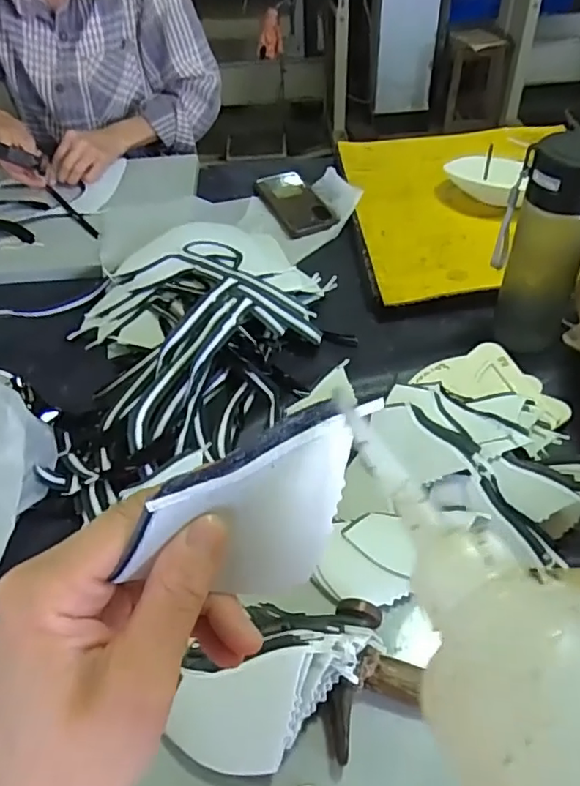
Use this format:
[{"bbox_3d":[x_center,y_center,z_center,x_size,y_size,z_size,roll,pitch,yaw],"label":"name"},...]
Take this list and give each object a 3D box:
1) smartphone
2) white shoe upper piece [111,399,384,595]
[{"bbox_3d":[0.002,-0.287,0.855,0.074,0.015,0.176,-18,49,-13],"label":"smartphone"},{"bbox_3d":[-0.012,0.034,0.201,0.072,0.076,0.005,19,2,-28],"label":"white shoe upper piece"}]

